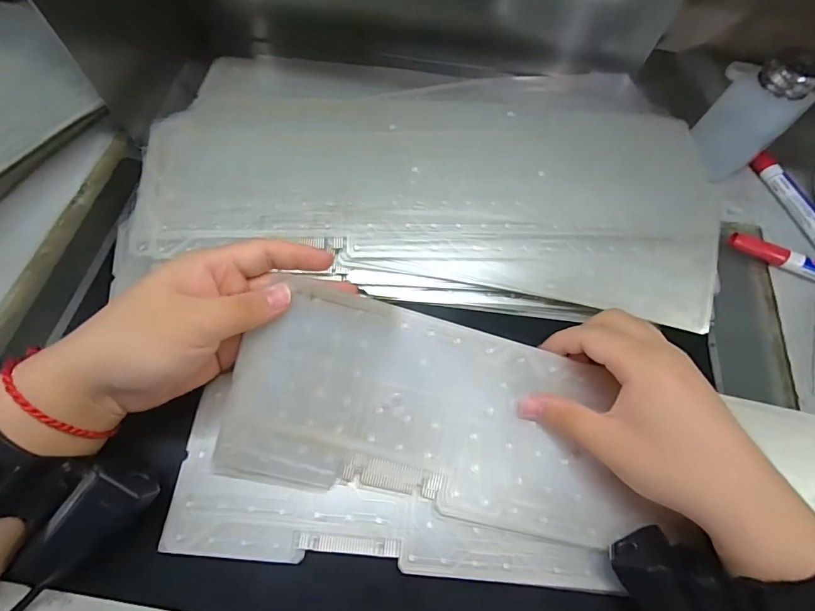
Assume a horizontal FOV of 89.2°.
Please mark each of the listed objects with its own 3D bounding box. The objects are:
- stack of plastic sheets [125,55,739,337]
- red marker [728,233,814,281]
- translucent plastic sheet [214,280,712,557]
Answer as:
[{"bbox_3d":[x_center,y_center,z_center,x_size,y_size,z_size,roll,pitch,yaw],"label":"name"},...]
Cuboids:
[{"bbox_3d":[0.020,-0.102,0.332,0.439,0.032,0.200,3,74,-2],"label":"stack of plastic sheets"},{"bbox_3d":[0.343,-0.029,0.346,0.141,0.017,0.022,23,66,7],"label":"red marker"},{"bbox_3d":[0.022,0.068,0.263,0.259,0.018,0.117,11,79,-3],"label":"translucent plastic sheet"}]

